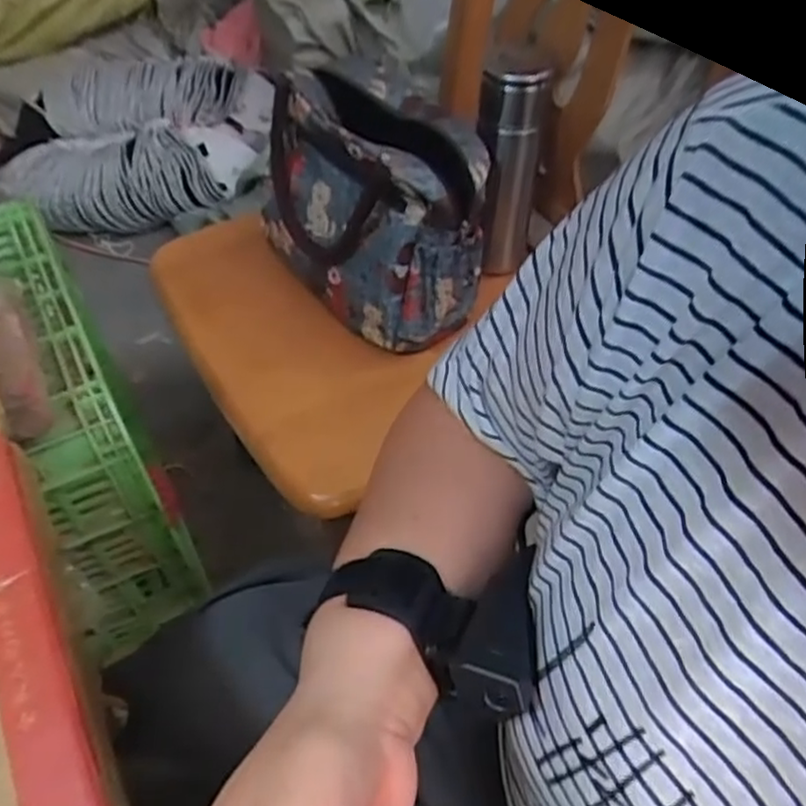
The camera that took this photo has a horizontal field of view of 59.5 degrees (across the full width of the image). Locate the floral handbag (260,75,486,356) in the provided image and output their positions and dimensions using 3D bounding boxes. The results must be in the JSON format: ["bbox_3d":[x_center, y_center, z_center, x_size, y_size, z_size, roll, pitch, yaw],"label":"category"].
[{"bbox_3d":[-0.032,-0.207,0.709,0.142,0.189,0.256,-31,60,-25],"label":"floral handbag"}]

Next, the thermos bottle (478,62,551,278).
[{"bbox_3d":[0.105,-0.224,0.724,0.065,0.220,0.060,7,52,2],"label":"thermos bottle"}]

